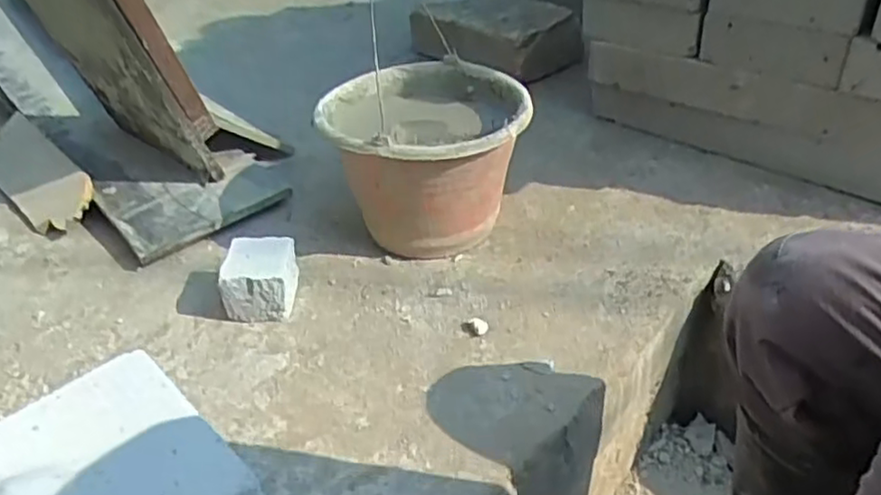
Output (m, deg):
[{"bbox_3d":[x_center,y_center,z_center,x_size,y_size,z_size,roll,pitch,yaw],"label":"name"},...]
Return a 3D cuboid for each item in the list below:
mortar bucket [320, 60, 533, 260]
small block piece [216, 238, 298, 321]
[{"bbox_3d":[-0.017,-0.119,0.980,0.257,0.204,0.272,-4,37,3],"label":"mortar bucket"},{"bbox_3d":[-0.232,0.040,0.905,0.090,0.083,0.092,-3,37,5],"label":"small block piece"}]

